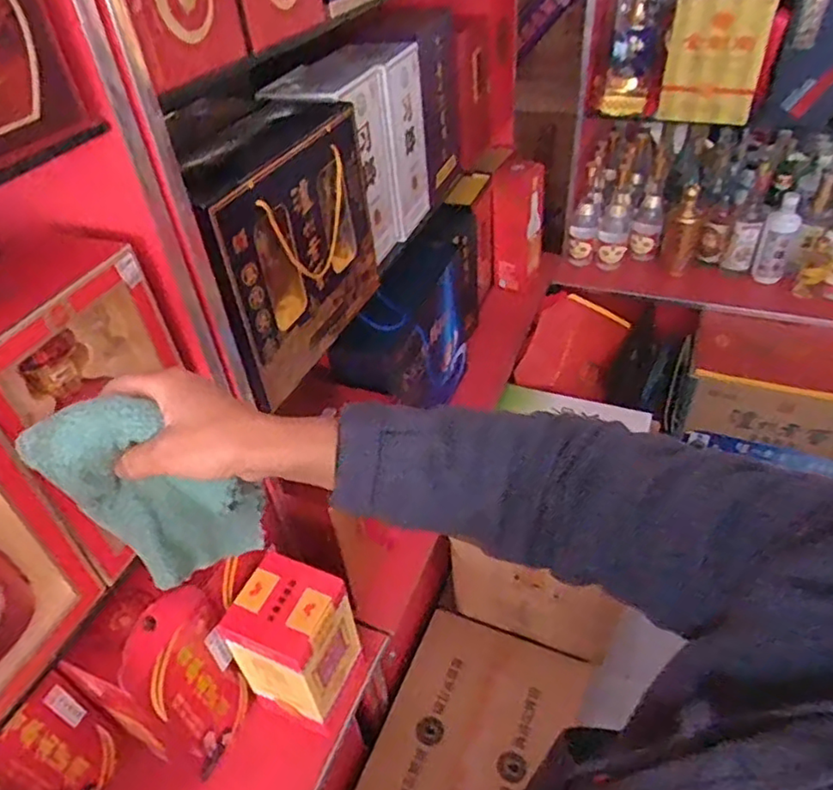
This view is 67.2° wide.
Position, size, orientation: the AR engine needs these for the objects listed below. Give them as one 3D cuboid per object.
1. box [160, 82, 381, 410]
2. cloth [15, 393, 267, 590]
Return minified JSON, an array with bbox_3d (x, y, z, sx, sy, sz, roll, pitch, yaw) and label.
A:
[{"bbox_3d":[-0.158,-0.201,0.799,0.084,0.287,0.360,11,44,17],"label":"box"},{"bbox_3d":[-0.173,0.073,0.412,0.099,0.167,0.049,-27,40,13],"label":"cloth"}]

